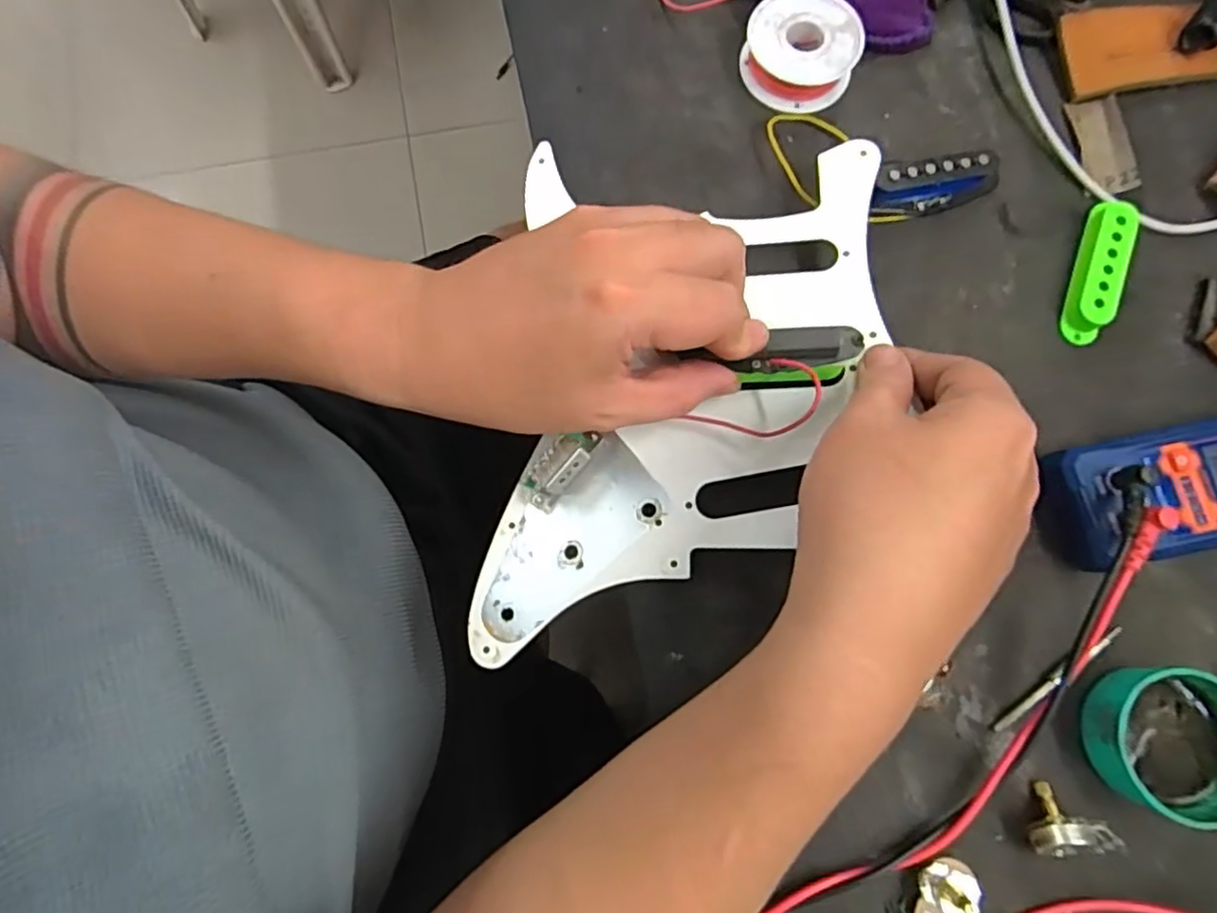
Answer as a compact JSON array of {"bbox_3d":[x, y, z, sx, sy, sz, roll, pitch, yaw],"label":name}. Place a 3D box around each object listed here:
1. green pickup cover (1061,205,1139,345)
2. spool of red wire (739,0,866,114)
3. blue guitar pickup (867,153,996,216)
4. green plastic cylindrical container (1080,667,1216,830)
[{"bbox_3d":[0.251,-0.096,0.339,0.021,0.014,0.077,21,78,5],"label":"green pickup cover"},{"bbox_3d":[0.106,-0.224,0.365,0.060,0.022,0.060,0,77,1],"label":"spool of red wire"},{"bbox_3d":[0.171,-0.142,0.346,0.069,0.023,0.019,-12,77,-2],"label":"blue guitar pickup"},{"bbox_3d":[0.240,0.122,0.285,0.062,0.028,0.060,0,77,1],"label":"green plastic cylindrical container"}]

